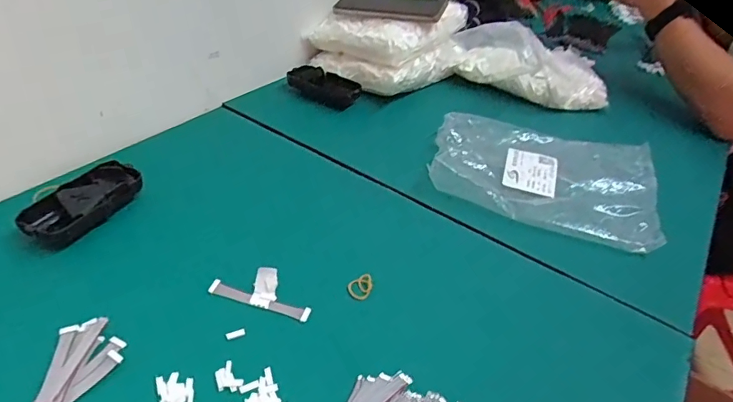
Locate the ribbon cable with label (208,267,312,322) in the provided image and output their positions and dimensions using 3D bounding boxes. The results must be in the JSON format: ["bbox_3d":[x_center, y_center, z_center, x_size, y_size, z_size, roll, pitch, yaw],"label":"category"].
[{"bbox_3d":[-0.087,0.074,0.404,0.087,0.006,0.033,15,71,10],"label":"ribbon cable with label"}]

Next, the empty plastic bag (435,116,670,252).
[{"bbox_3d":[0.208,-0.038,0.564,0.247,0.030,0.187,19,40,13],"label":"empty plastic bag"}]

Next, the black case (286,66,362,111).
[{"bbox_3d":[-0.063,-0.165,0.689,0.108,0.037,0.032,25,42,22],"label":"black case"}]

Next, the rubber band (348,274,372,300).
[{"bbox_3d":[-0.006,0.075,0.420,0.020,0.008,0.025,8,39,1],"label":"rubber band"}]

